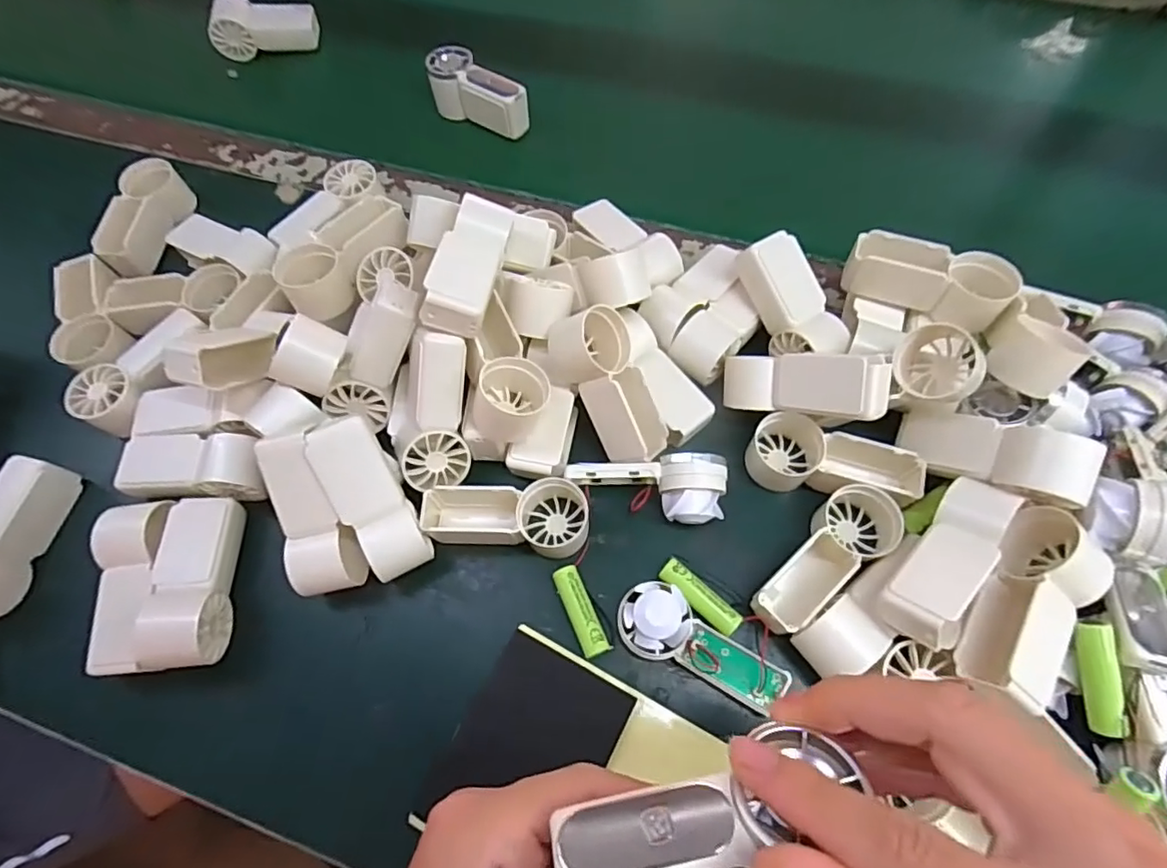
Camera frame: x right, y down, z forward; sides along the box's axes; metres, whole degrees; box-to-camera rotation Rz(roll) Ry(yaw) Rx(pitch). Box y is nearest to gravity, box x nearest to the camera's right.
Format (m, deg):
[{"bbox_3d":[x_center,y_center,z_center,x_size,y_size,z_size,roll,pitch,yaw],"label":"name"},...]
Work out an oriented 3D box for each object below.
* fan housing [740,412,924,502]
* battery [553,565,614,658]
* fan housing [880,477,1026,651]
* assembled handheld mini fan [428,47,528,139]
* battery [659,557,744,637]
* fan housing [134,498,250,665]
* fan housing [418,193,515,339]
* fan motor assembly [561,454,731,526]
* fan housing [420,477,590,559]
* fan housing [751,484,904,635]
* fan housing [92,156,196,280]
[{"bbox_3d":[0.148,0.013,0.346,0.093,0.030,0.042,12,66,8],"label":"fan housing"},{"bbox_3d":[-0.001,0.099,0.328,0.015,0.014,0.050,-24,66,-8],"label":"battery"},{"bbox_3d":[0.181,0.064,0.288,0.082,0.029,0.032,-44,41,-21],"label":"fan housing"},{"bbox_3d":[-0.094,-0.296,0.516,0.089,0.043,0.040,39,72,18],"label":"assembled handheld mini fan"},{"bbox_3d":[0.064,0.093,0.328,0.049,0.016,0.017,40,73,19],"label":"battery"},{"bbox_3d":[-0.222,0.083,0.337,0.033,0.040,0.093,-6,65,0],"label":"fan housing"},{"bbox_3d":[-0.066,-0.095,0.331,0.034,0.025,0.084,17,60,-13],"label":"fan housing"},{"bbox_3d":[0.037,0.034,0.347,0.091,0.033,0.037,3,65,4],"label":"fan motor assembly"},{"bbox_3d":[-0.045,0.047,0.345,0.093,0.029,0.038,4,65,5],"label":"fan housing"},{"bbox_3d":[0.134,0.068,0.324,0.096,0.033,0.037,-40,69,-15],"label":"fan housing"},{"bbox_3d":[-0.342,-0.169,0.455,0.035,0.031,0.094,3,65,4],"label":"fan housing"}]

